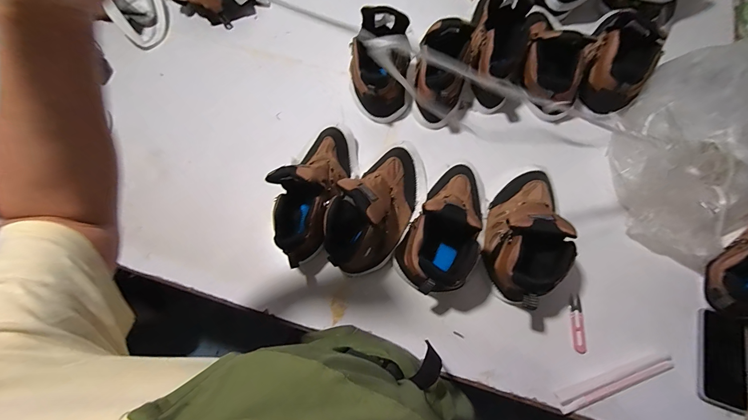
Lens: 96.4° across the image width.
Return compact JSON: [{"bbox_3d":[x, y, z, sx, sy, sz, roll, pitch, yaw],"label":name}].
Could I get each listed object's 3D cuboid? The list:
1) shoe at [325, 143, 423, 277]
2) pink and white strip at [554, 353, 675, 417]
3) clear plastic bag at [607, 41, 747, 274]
[{"bbox_3d":[0.012,-0.023,0.626,0.134,0.152,0.293,25,75,10],"label":"shoe"},{"bbox_3d":[0.422,0.301,0.583,0.214,0.012,0.039,-18,73,-4],"label":"pink and white strip"},{"bbox_3d":[0.644,-0.135,0.626,0.424,0.176,0.301,-42,76,-10],"label":"clear plastic bag"}]

